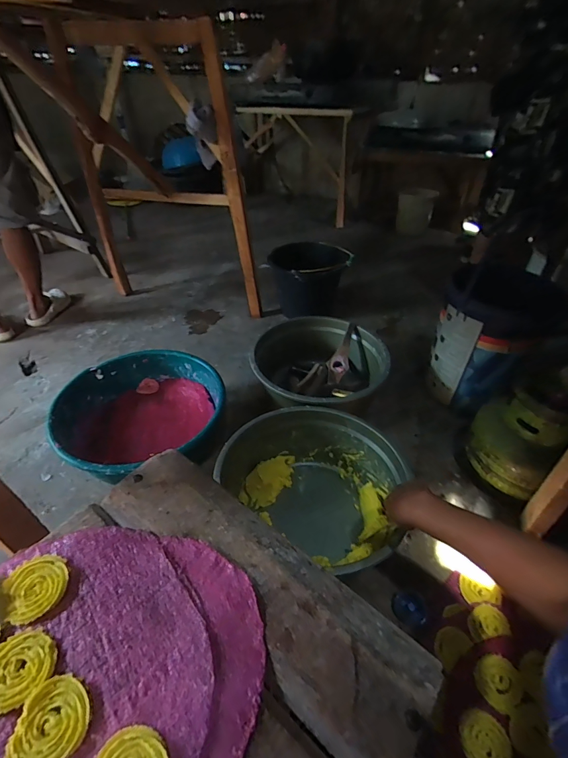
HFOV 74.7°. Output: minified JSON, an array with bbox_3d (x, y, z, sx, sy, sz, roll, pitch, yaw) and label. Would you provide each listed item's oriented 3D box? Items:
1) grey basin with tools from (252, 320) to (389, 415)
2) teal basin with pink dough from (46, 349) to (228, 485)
[{"bbox_3d":[0.103,-0.007,1.161,0.394,0.193,0.375,1,41,0],"label":"grey basin with tools"},{"bbox_3d":[-0.390,0.111,1.039,0.377,0.171,0.412,1,41,0],"label":"teal basin with pink dough"}]

